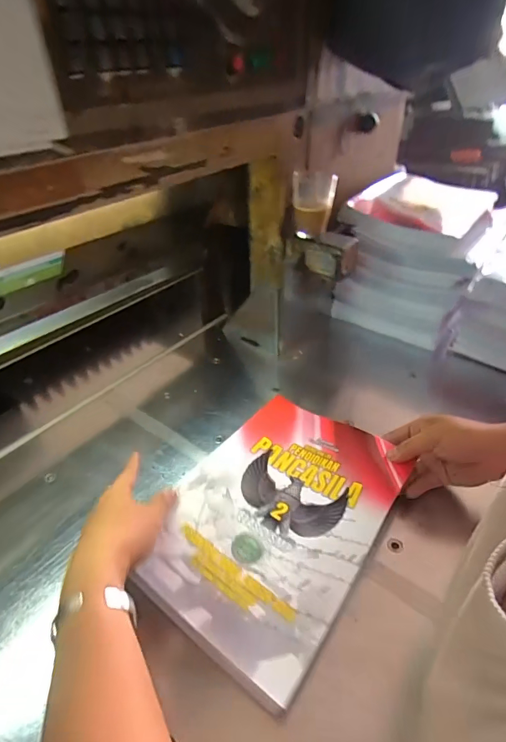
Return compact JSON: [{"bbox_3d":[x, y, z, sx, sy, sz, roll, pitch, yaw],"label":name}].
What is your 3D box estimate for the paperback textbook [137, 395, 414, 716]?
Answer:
[{"bbox_3d":[0.027,0.154,0.477,0.211,0.022,0.305,23,44,29],"label":"paperback textbook"}]

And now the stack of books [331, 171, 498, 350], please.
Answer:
[{"bbox_3d":[0.326,-0.238,0.847,0.250,0.208,0.312,19,42,25],"label":"stack of books"}]

